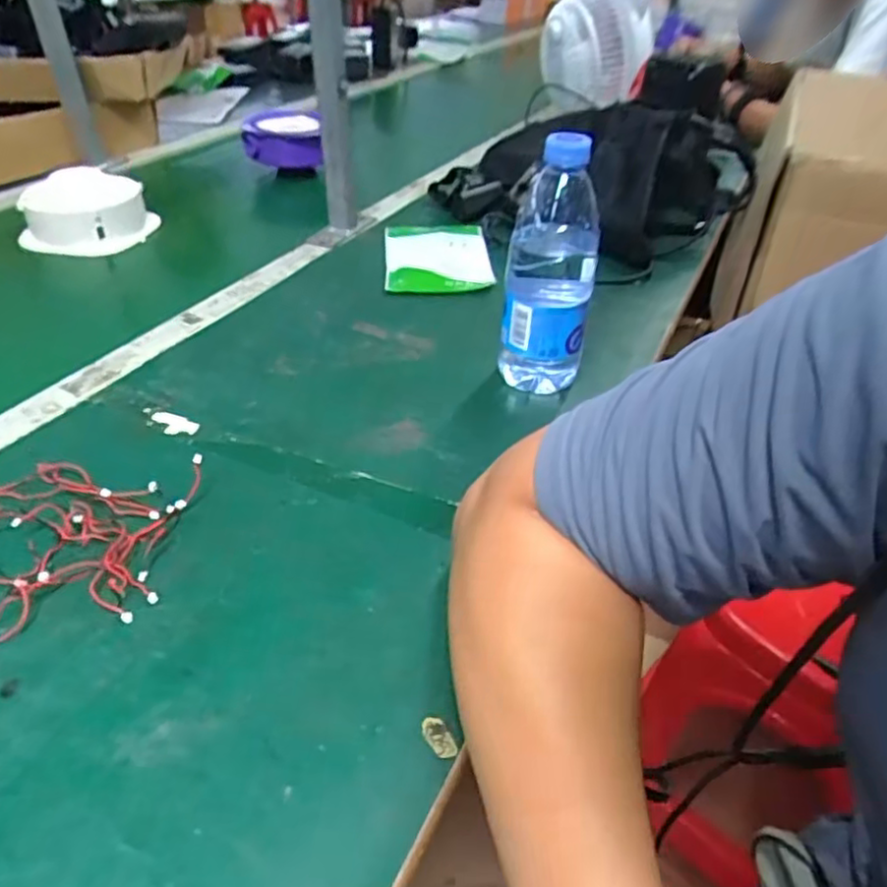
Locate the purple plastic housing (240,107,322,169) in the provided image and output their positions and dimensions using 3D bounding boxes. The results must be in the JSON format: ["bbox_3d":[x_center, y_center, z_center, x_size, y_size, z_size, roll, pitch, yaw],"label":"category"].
[{"bbox_3d":[-0.244,-0.464,1.023,0.112,0.065,0.107,-4,39,-8],"label":"purple plastic housing"}]

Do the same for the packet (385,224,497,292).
[{"bbox_3d":[-0.004,-0.220,0.778,0.123,0.015,0.169,0,38,-4],"label":"packet"}]

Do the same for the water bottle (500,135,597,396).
[{"bbox_3d":[0.085,-0.129,0.526,0.069,0.197,0.058,4,38,2],"label":"water bottle"}]

